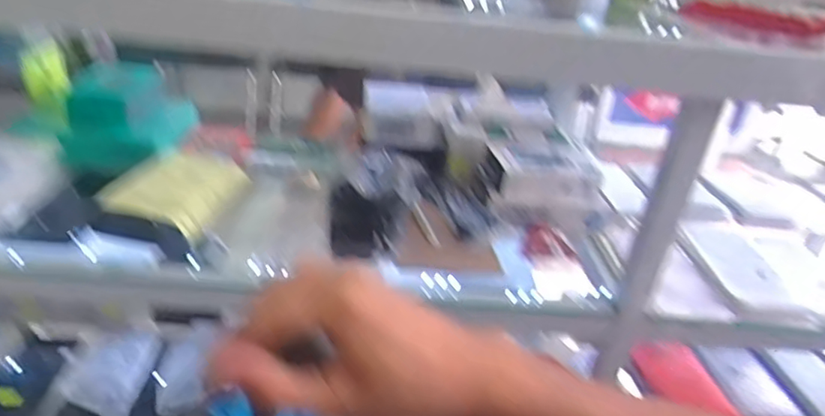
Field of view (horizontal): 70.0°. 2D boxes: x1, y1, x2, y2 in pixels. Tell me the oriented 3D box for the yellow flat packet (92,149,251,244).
[{"bbox_3d":[-0.257,-0.022,0.637,0.113,0.020,0.155,18,26,-2],"label":"yellow flat packet"}]

